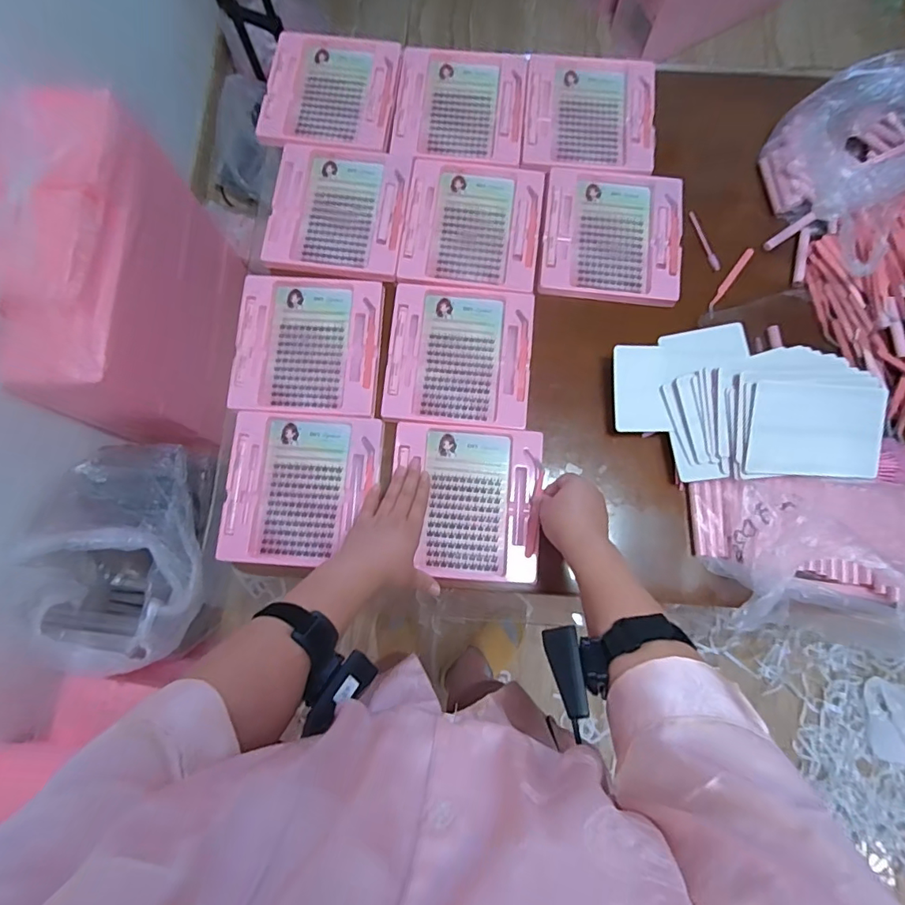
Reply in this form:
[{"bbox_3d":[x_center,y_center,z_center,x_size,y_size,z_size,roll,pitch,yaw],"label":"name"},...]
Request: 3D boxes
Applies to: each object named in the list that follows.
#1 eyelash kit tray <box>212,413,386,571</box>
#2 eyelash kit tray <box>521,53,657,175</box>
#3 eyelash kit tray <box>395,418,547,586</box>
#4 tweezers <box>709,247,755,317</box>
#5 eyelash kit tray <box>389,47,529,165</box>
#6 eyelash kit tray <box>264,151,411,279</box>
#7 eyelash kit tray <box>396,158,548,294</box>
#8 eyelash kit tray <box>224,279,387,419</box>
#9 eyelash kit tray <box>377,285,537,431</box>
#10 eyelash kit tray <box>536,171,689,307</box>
[{"bbox_3d":[-0.194,0.048,0.662,0.189,0.019,0.192,5,79,1],"label":"eyelash kit tray"},{"bbox_3d":[0.204,-0.506,0.766,0.189,0.019,0.208,5,79,2],"label":"eyelash kit tray"},{"bbox_3d":[0.018,0.061,0.656,0.187,0.013,0.191,5,79,2],"label":"eyelash kit tray"},{"bbox_3d":[0.386,-0.238,0.712,0.014,0.010,0.128,35,81,7],"label":"tweezers"},{"bbox_3d":[0.013,-0.527,0.776,0.187,0.024,0.201,5,79,2],"label":"eyelash kit tray"},{"bbox_3d":[-0.161,-0.345,0.735,0.188,0.017,0.195,8,79,2],"label":"eyelash kit tray"},{"bbox_3d":[0.030,-0.326,0.732,0.191,0.013,0.198,7,79,2],"label":"eyelash kit tray"},{"bbox_3d":[-0.194,-0.146,0.693,0.191,0.020,0.191,2,79,1],"label":"eyelash kit tray"},{"bbox_3d":[0.010,-0.133,0.696,0.189,0.012,0.194,5,79,2],"label":"eyelash kit tray"},{"bbox_3d":[0.227,-0.309,0.728,0.193,0.014,0.200,7,79,2],"label":"eyelash kit tray"}]

